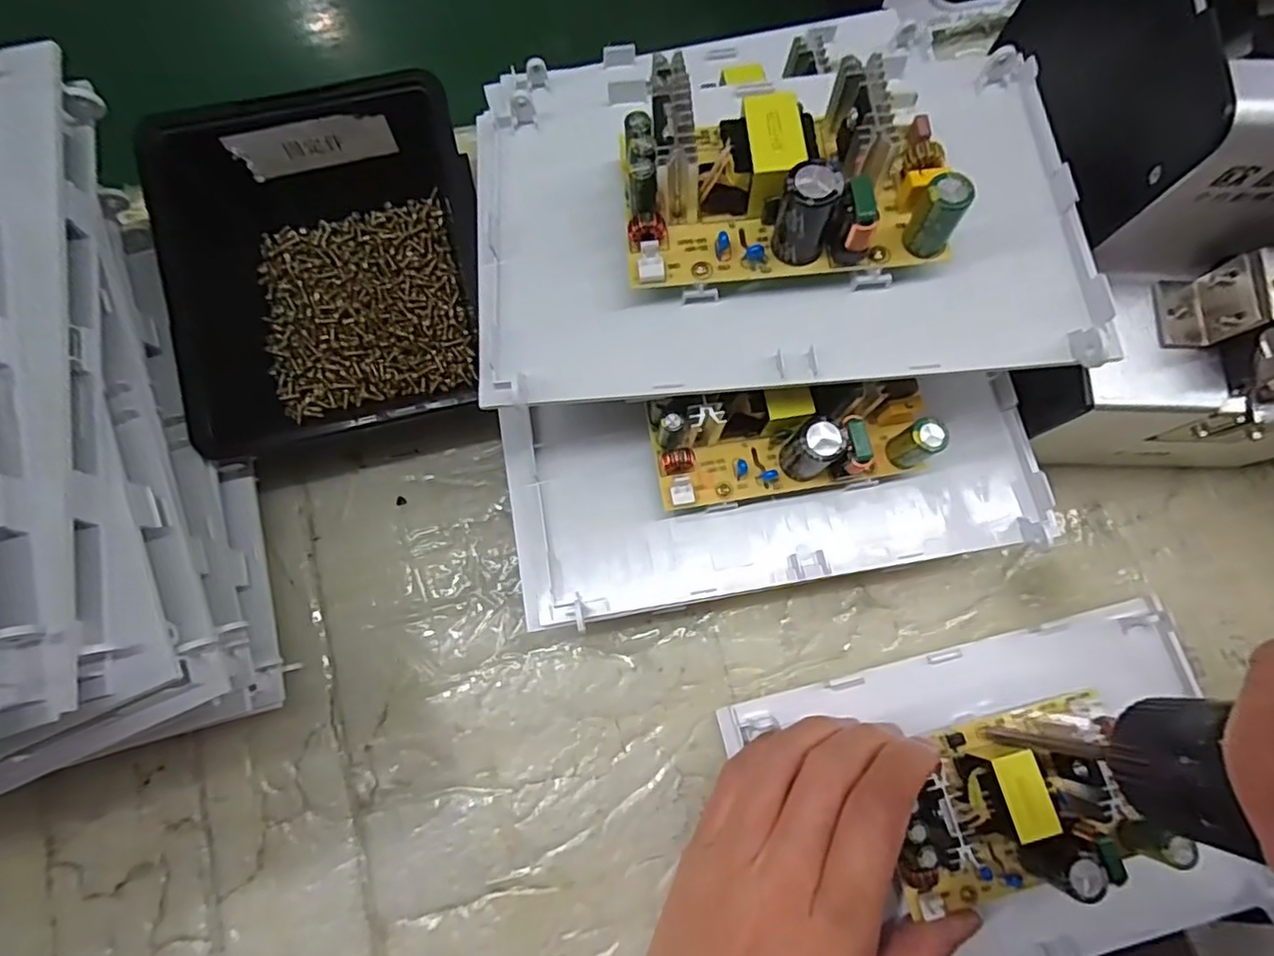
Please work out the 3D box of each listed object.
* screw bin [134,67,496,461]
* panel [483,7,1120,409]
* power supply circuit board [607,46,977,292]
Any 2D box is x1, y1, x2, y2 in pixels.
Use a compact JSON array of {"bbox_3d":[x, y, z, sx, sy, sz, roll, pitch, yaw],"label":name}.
[{"bbox_3d":[-0.127,-0.084,0.270,0.118,0.070,0.134,-10,75,-3],"label":"screw bin"},{"bbox_3d":[0.047,-0.098,0.214,0.197,0.020,0.141,-4,75,-2],"label":"panel"},{"bbox_3d":[0.045,-0.092,0.195,0.097,0.035,0.054,-3,75,-2],"label":"power supply circuit board"}]

